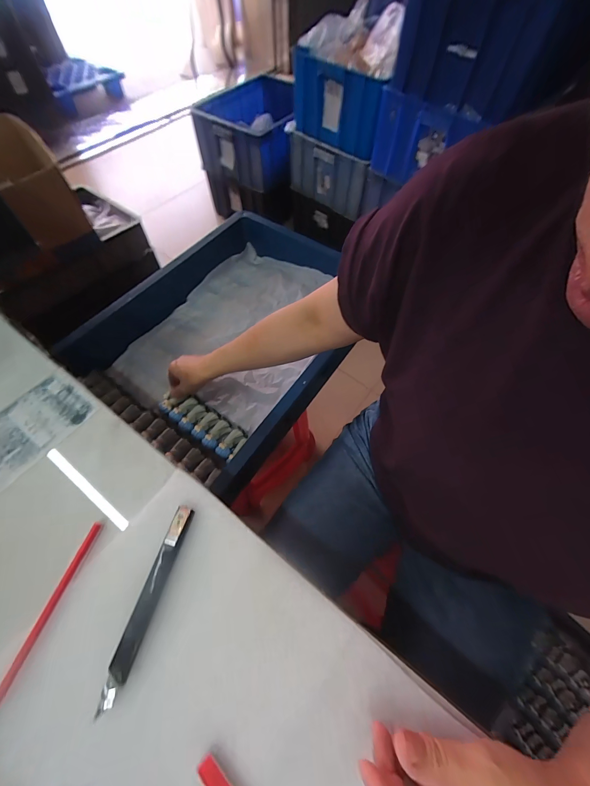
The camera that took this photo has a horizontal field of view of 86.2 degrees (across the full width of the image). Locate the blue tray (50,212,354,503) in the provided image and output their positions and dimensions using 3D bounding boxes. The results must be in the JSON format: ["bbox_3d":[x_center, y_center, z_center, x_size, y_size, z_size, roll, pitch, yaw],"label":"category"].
[{"bbox_3d":[-0.121,-0.139,0.658,0.416,0.111,0.563,29,64,14],"label":"blue tray"}]

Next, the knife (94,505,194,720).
[{"bbox_3d":[-0.113,0.159,0.245,0.016,0.006,0.138,14,62,6],"label":"knife"}]

